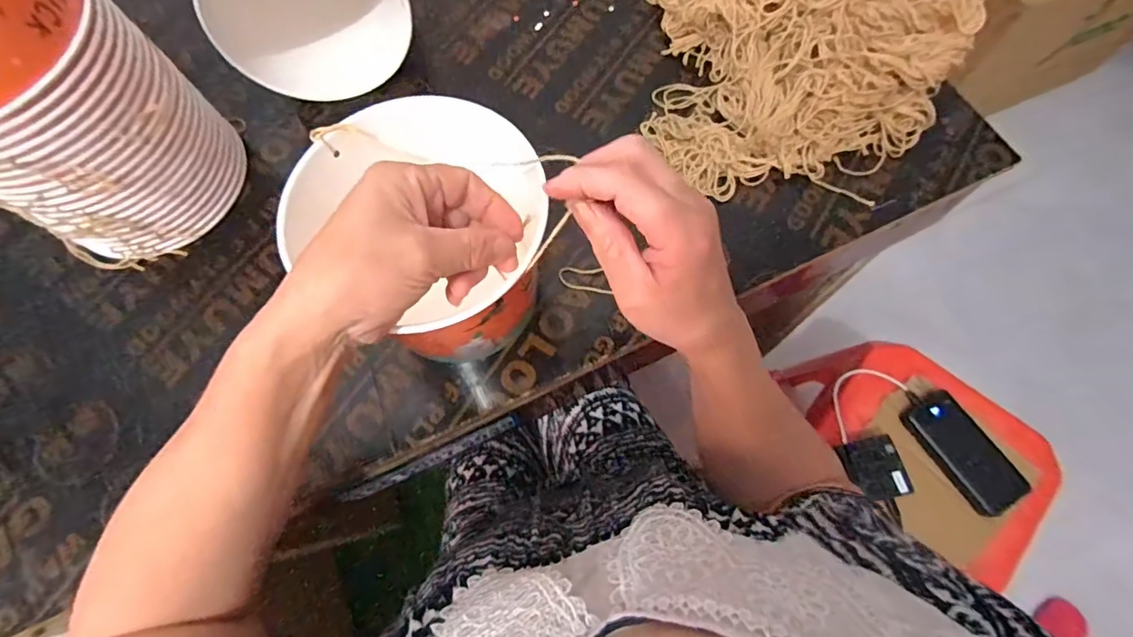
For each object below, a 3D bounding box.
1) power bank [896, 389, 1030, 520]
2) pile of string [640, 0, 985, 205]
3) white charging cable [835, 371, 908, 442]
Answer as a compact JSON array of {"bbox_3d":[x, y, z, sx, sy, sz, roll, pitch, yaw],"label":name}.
[{"bbox_3d":[0.532,0.175,0.681,0.079,0.024,0.157,-29,72,-9],"label":"power bank"},{"bbox_3d":[0.203,-0.242,0.465,0.252,0.084,0.267,5,70,4],"label":"pile of string"},{"bbox_3d":[0.408,0.111,0.716,0.133,0.014,0.067,-32,57,-16],"label":"white charging cable"}]

